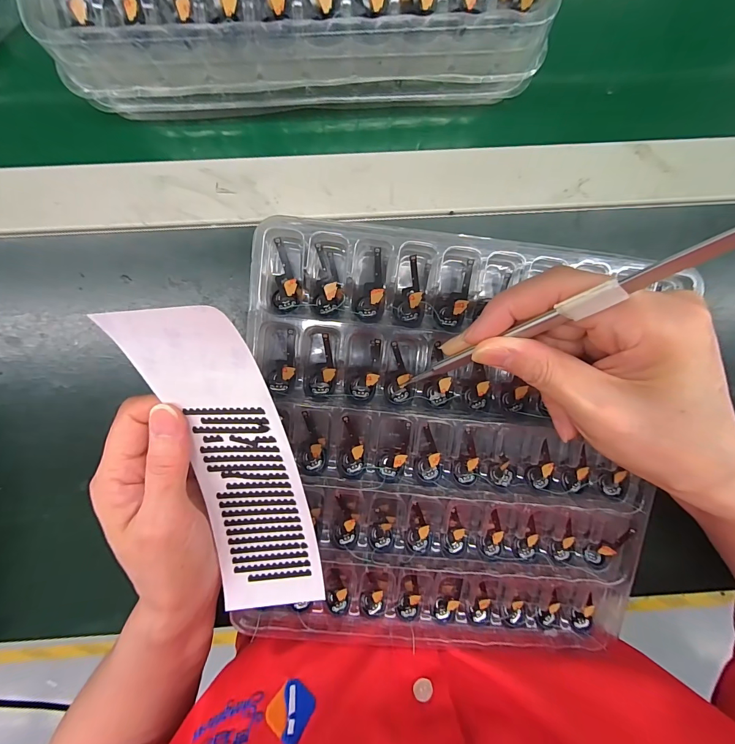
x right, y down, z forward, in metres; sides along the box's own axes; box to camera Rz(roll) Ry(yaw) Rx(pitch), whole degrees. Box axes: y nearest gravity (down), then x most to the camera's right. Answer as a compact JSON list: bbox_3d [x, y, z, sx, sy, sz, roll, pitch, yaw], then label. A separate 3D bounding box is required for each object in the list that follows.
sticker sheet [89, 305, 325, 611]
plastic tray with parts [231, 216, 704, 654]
[{"bbox_3d":[-0.068,0.053,0.190,0.059,0.024,0.181,-9,115,0],"label":"sticker sheet"},{"bbox_3d":[0.053,0.056,0.225,0.243,0.016,0.262,5,99,-2],"label":"plastic tray with parts"}]

